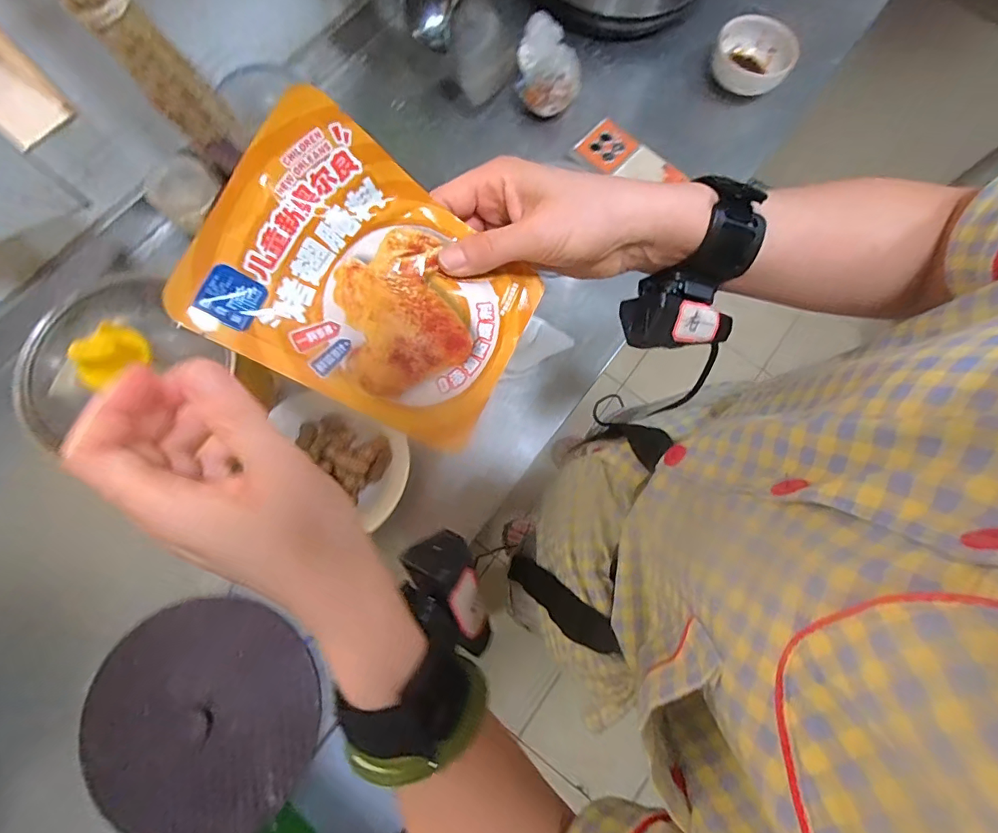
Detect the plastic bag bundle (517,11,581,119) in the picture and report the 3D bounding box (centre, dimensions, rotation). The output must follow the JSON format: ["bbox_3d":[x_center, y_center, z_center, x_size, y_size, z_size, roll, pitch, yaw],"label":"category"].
[{"bbox_3d":[0.060,-0.411,0.568,0.076,0.082,0.069,-1,76,-2],"label":"plastic bag bundle"}]

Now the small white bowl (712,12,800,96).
[{"bbox_3d":[0.328,-0.461,0.628,0.094,0.053,0.086,0,76,-1],"label":"small white bowl"}]

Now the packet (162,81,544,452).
[{"bbox_3d":[-0.055,-0.058,0.231,0.148,0.017,0.108,29,86,-27],"label":"packet"}]

